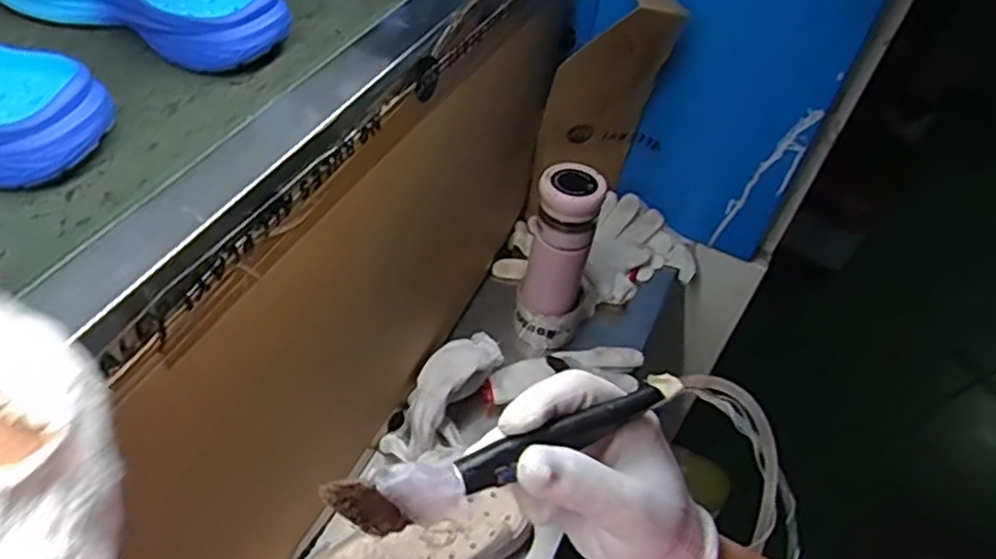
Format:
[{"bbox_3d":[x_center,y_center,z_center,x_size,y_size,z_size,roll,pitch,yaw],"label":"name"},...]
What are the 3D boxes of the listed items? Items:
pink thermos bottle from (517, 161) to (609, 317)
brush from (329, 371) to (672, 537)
[{"bbox_3d":[0.069,-0.033,0.804,0.067,0.197,0.064,5,48,-5],"label":"pink thermos bottle"},{"bbox_3d":[0.010,0.072,0.306,0.159,0.028,0.016,-17,51,-22],"label":"brush"}]

